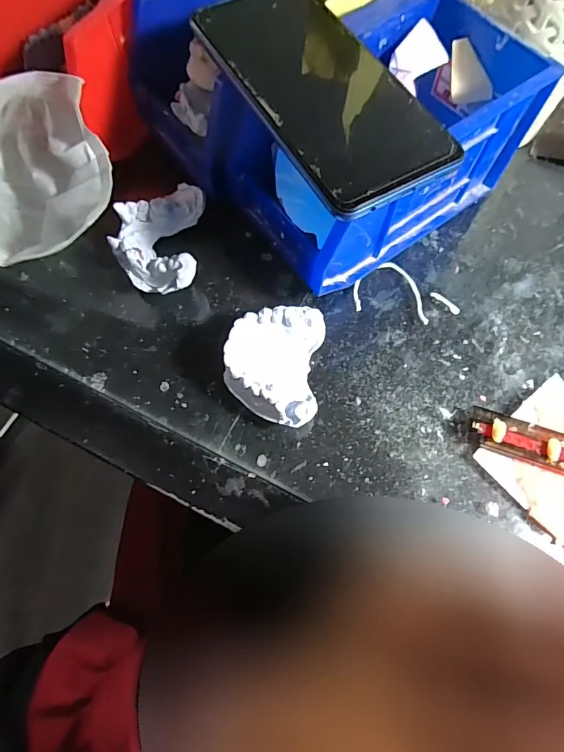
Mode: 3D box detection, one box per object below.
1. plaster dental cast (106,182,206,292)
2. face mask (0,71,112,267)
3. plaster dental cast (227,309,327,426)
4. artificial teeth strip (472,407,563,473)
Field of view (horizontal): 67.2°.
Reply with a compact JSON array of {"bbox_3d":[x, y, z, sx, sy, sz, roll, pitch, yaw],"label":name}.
[{"bbox_3d":[-0.081,-0.090,0.282,0.054,0.030,0.081,1,69,1],"label":"plaster dental cast"},{"bbox_3d":[-0.180,-0.129,0.275,0.150,0.067,0.098,-8,69,-3],"label":"face mask"},{"bbox_3d":[-0.005,-0.005,0.251,0.053,0.031,0.066,7,69,3],"label":"plaster dental cast"},{"bbox_3d":[0.138,0.037,0.242,0.058,0.010,0.021,19,71,7],"label":"artificial teeth strip"}]

